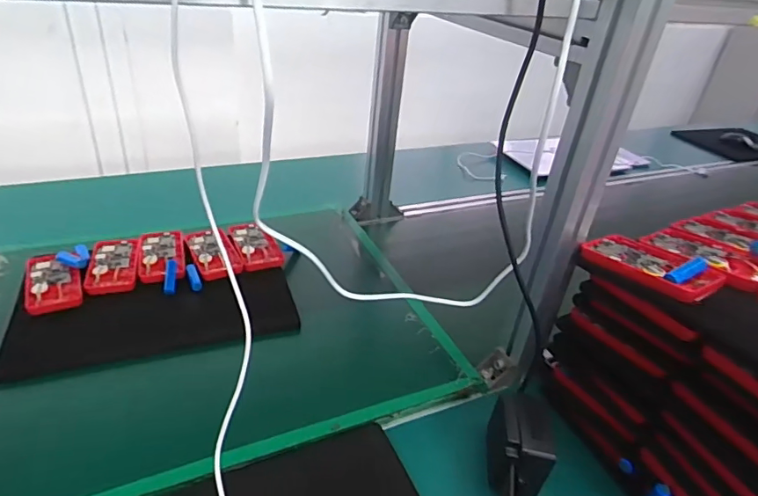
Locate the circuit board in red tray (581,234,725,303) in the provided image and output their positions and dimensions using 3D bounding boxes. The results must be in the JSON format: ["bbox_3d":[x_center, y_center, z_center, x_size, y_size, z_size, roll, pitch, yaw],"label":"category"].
[{"bbox_3d":[0.274,0.016,0.497,0.066,0.023,0.132,-7,22,-20],"label":"circuit board in red tray"}]

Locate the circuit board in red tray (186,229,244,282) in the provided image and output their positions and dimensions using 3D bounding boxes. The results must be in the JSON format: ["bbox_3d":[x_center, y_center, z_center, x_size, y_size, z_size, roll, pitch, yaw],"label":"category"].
[{"bbox_3d":[-0.258,0.006,0.770,0.066,0.020,0.126,-13,37,-27],"label":"circuit board in red tray"}]

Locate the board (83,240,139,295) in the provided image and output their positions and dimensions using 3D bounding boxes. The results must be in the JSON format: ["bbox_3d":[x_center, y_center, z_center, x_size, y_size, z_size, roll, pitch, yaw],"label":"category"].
[{"bbox_3d":[-0.391,0.027,0.726,0.064,0.018,0.124,-7,35,-19],"label":"board"}]

